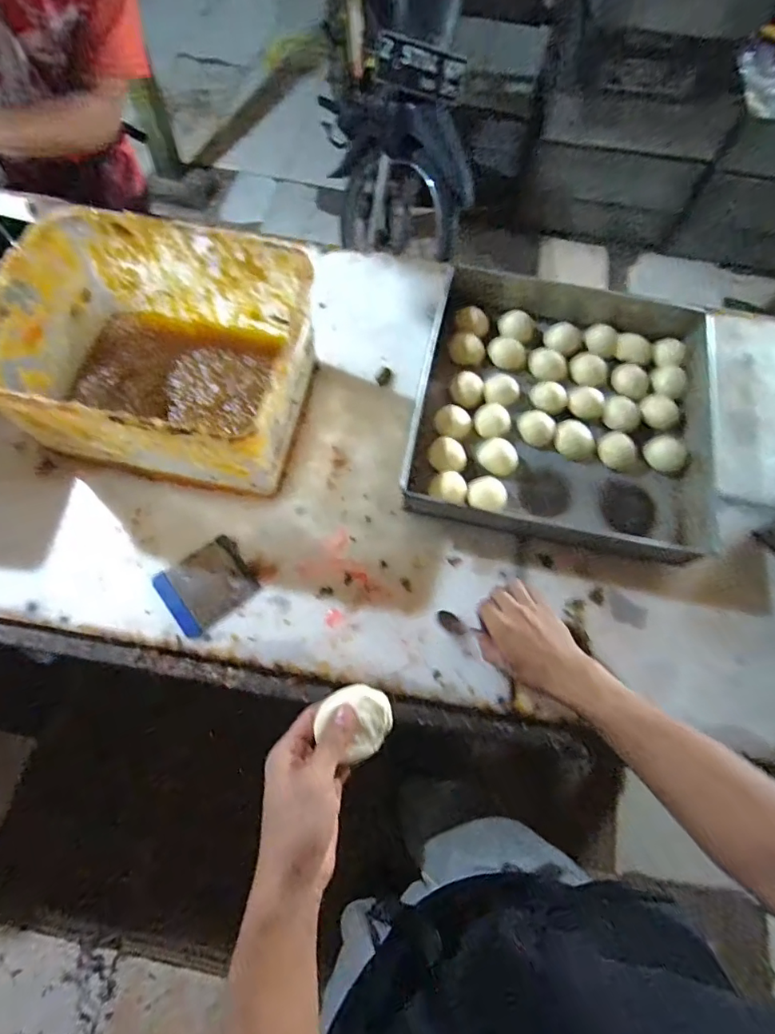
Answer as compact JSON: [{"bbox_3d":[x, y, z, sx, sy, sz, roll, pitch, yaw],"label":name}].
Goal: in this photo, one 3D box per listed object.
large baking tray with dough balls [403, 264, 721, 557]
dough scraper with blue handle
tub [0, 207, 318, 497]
[{"bbox_3d":[0.266,-0.170,0.767,0.426,0.072,0.435,12,67,2],"label":"large baking tray with dough balls"},{"bbox_3d":[-0.238,0.089,0.676,0.111,0.006,0.097,-34,73,-16],"label":"dough scraper with blue handle"},{"bbox_3d":[-0.296,-0.207,0.694,0.366,0.189,0.291,11,67,1],"label":"tub"}]

